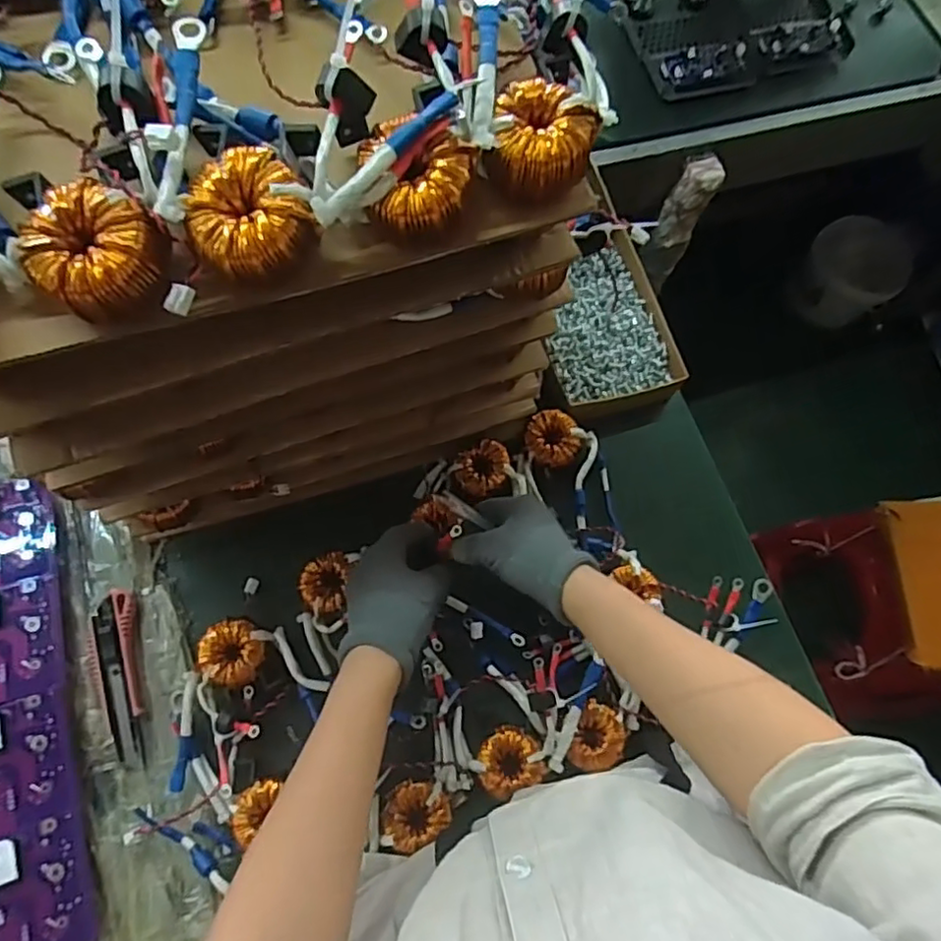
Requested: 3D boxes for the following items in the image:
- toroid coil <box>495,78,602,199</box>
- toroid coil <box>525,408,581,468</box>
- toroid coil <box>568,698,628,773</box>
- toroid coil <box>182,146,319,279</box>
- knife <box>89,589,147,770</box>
[{"bbox_3d":[0.042,-0.186,0.346,0.054,0.026,0.060,2,71,-4],"label":"toroid coil"},{"bbox_3d":[0.085,-0.033,0.647,0.053,0.017,0.056,1,71,-4],"label":"toroid coil"},{"bbox_3d":[0.115,0.238,0.556,0.048,0.016,0.056,20,71,2],"label":"toroid coil"},{"bbox_3d":[-0.110,-0.128,0.308,0.056,0.022,0.058,1,71,-4],"label":"toroid coil"},{"bbox_3d":[-0.323,0.186,0.566,0.043,0.021,0.150,-10,70,-6],"label":"knife"}]

